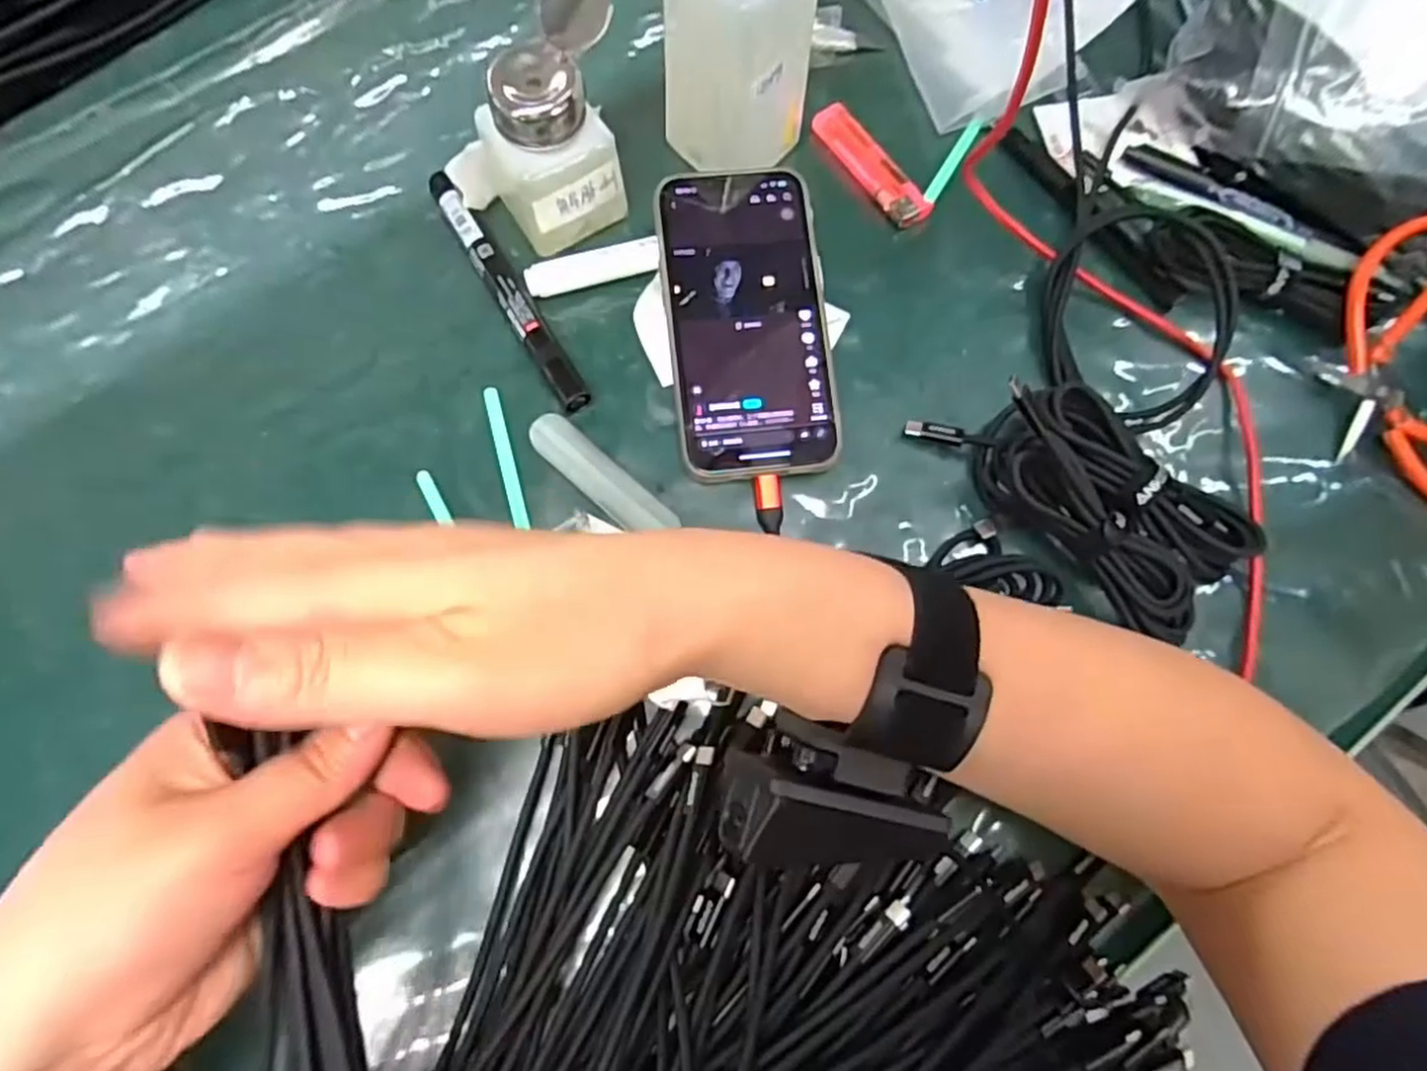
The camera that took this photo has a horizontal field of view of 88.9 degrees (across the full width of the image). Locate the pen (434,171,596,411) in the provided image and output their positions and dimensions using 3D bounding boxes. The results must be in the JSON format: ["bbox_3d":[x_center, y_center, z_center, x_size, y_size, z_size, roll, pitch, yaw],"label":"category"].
[{"bbox_3d":[-0.101,-0.120,0.351,0.013,0.012,0.142,-31,78,-8],"label":"pen"}]

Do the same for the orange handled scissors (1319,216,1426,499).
[{"bbox_3d":[0.329,-0.071,0.333,0.065,0.035,0.141,-14,76,-4],"label":"orange handled scissors"}]

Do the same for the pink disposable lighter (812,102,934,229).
[{"bbox_3d":[0.082,-0.194,0.379,0.021,0.009,0.081,-33,78,-8],"label":"pink disposable lighter"}]

